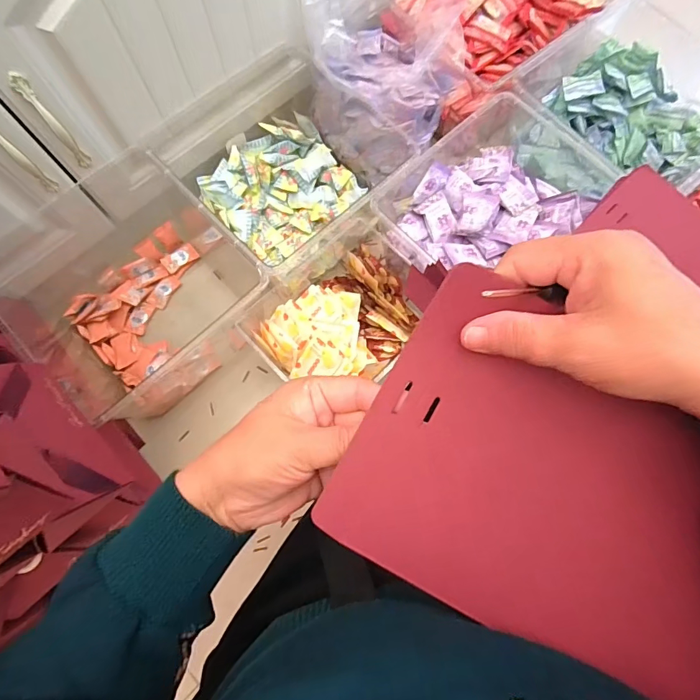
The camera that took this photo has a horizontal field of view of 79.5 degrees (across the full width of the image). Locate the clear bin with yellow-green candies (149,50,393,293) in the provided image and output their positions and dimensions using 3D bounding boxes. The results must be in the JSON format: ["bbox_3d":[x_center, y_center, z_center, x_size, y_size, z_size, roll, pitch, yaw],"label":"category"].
[{"bbox_3d":[-0.098,-0.287,0.712,0.317,0.152,0.266,-42,79,-11],"label":"clear bin with yellow-green candies"}]

